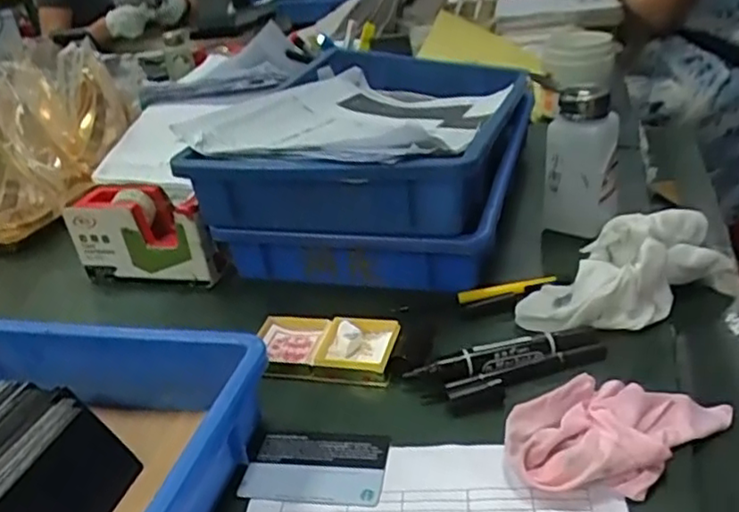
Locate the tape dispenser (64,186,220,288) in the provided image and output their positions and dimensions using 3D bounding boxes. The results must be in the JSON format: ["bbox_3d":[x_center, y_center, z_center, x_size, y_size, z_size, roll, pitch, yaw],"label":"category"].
[{"bbox_3d":[-0.204,-0.021,0.608,0.139,0.078,0.053,3,32,17],"label":"tape dispenser"}]

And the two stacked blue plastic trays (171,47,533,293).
[{"bbox_3d":[0.032,-0.098,0.641,0.251,0.123,0.353,8,34,24],"label":"two stacked blue plastic trays"}]

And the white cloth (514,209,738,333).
[{"bbox_3d":[0.196,0.006,0.494,0.175,0.059,0.072,-20,33,-21],"label":"white cloth"}]

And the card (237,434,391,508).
[{"bbox_3d":[-0.033,0.127,0.398,0.084,0.004,0.050,0,31,12],"label":"card"}]

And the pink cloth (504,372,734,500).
[{"bbox_3d":[0.148,0.098,0.382,0.138,0.028,0.068,-20,33,-21],"label":"pink cloth"}]

